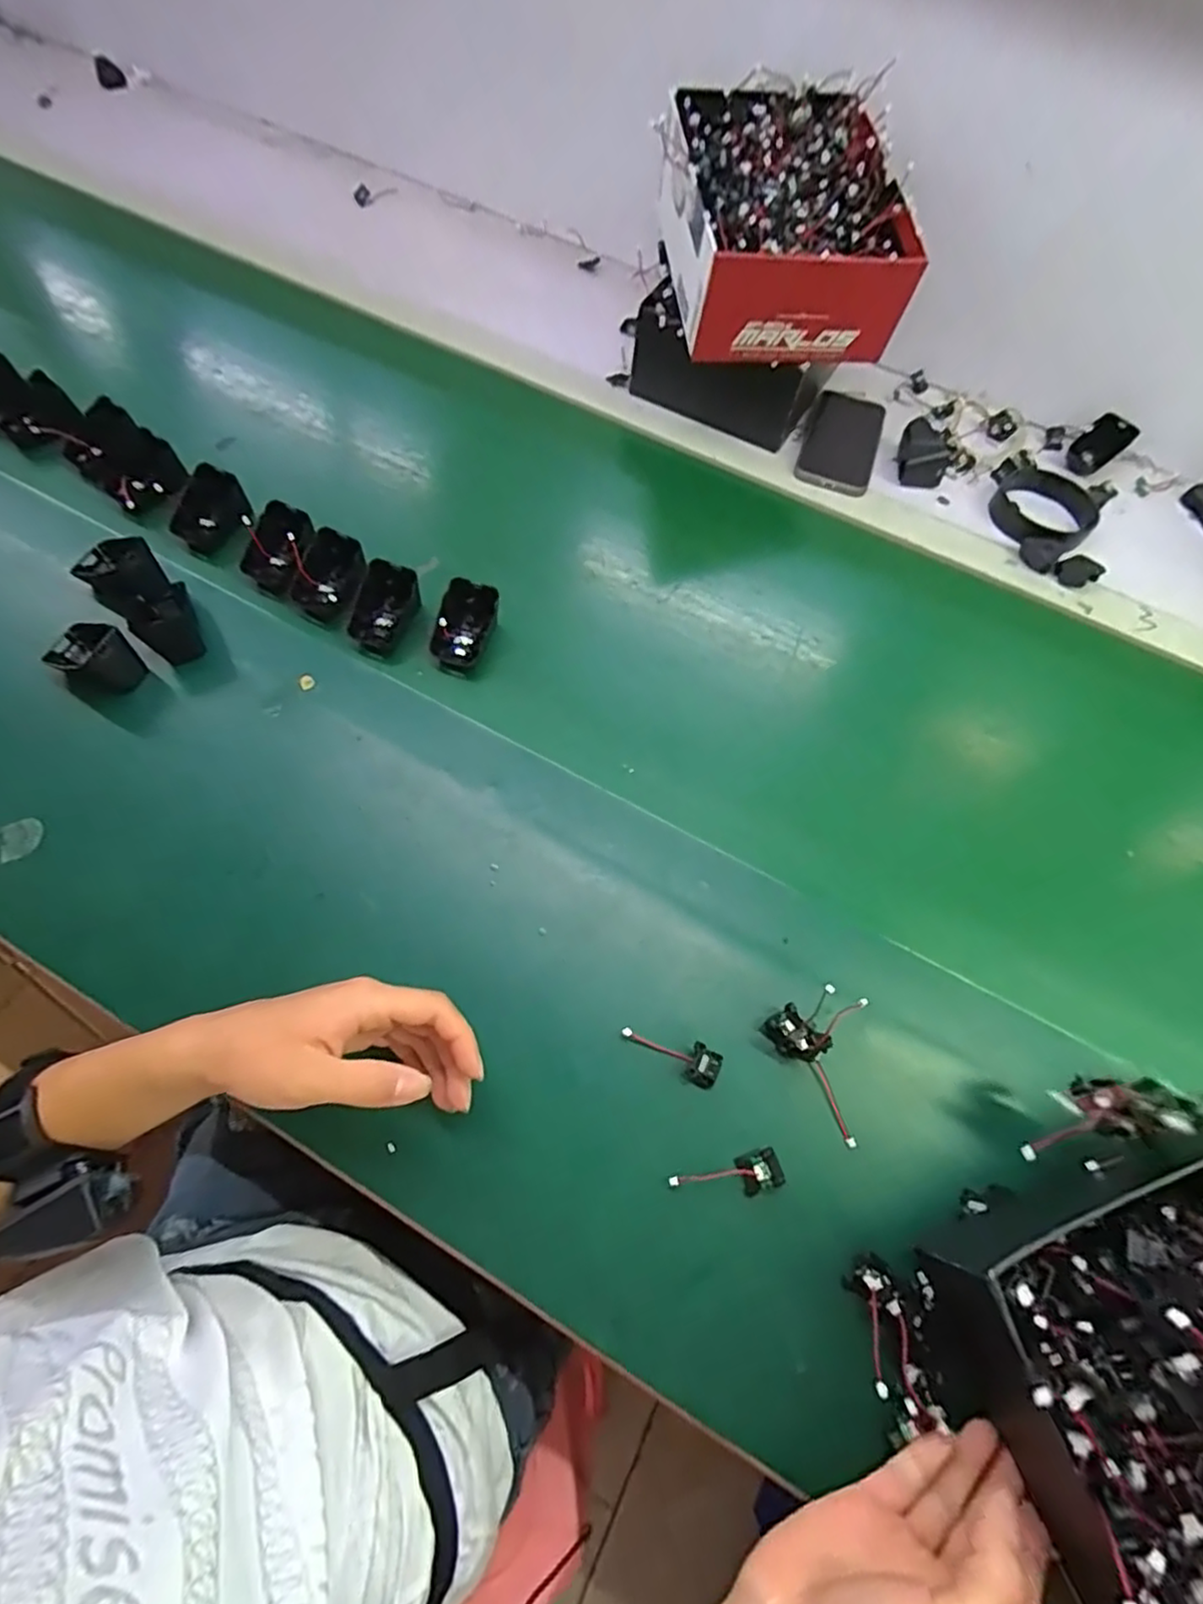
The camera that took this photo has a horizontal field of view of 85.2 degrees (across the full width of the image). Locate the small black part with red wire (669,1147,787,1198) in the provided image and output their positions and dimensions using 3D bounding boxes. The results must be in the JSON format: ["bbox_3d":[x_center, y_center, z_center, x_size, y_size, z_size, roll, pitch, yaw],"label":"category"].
[{"bbox_3d":[0.075,0.224,0.384,0.065,0.014,0.022,-12,65,-9],"label":"small black part with red wire"}]

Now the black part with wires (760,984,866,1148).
[{"bbox_3d":[0.150,0.158,0.408,0.056,0.034,0.084,-32,69,-17],"label":"black part with wires"}]

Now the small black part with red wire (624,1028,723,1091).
[{"bbox_3d":[0.044,0.159,0.416,0.063,0.018,0.022,22,65,8],"label":"small black part with red wire"}]

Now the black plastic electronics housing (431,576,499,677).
[{"bbox_3d":[-0.112,-0.145,0.536,0.047,0.041,0.068,18,64,6],"label":"black plastic electronics housing"}]

